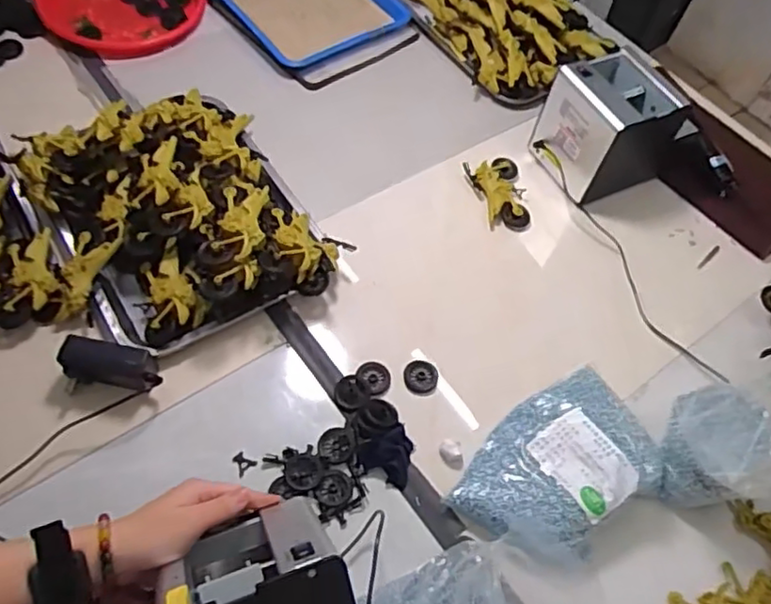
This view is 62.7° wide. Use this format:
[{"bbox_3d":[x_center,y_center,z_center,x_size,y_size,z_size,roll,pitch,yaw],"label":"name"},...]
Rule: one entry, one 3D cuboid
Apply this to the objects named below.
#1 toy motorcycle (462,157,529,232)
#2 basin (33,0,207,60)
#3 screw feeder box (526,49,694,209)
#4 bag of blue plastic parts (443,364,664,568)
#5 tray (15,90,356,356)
[{"bbox_3d":[0.161,-0.147,0.868,0.078,0.032,0.111,-12,60,-15],"label":"toy motorcycle"},{"bbox_3d":[-0.402,-0.464,0.963,0.233,0.048,0.216,-24,64,-21],"label":"basin"},{"bbox_3d":[0.307,-0.242,0.865,0.158,0.138,0.126,-19,62,-18],"label":"screw feeder box"},{"bbox_3d":[0.183,0.168,0.647,0.230,0.053,0.149,-30,65,-21],"label":"bag of blue plastic parts"},{"bbox_3d":[-0.236,-0.111,0.729,0.273,0.075,0.306,-25,65,-21],"label":"tray"}]

